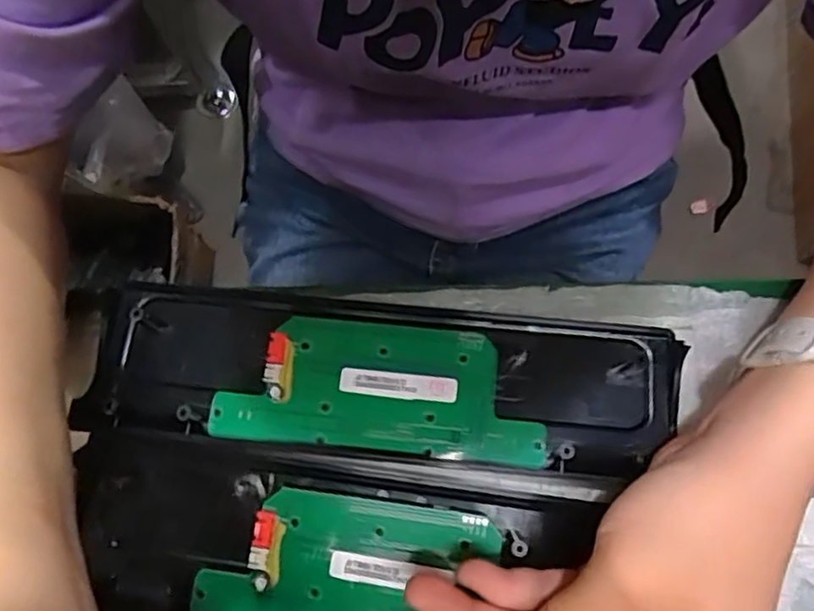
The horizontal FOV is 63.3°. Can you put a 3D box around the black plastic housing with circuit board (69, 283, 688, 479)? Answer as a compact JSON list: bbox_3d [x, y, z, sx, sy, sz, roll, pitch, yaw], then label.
[{"bbox_3d":[-0.011,0.030,0.282,0.242,0.019,0.064,5,77,3],"label":"black plastic housing with circuit board"}]

